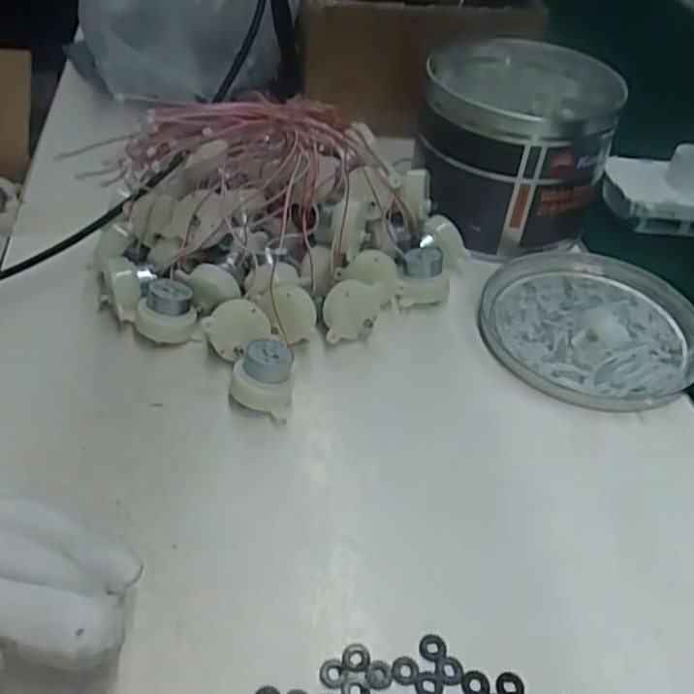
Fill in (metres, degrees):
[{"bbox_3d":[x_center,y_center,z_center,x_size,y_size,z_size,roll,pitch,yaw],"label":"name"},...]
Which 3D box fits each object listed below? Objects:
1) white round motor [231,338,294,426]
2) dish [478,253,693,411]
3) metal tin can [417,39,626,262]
[{"bbox_3d":[-0.043,0.018,0.349,0.029,0.032,0.028,4,42,-2],"label":"white round motor"},{"bbox_3d":[0.149,-0.015,0.426,0.137,0.013,0.129,3,42,-3],"label":"dish"},{"bbox_3d":[0.114,-0.143,0.495,0.125,0.105,0.145,10,43,6],"label":"metal tin can"}]

